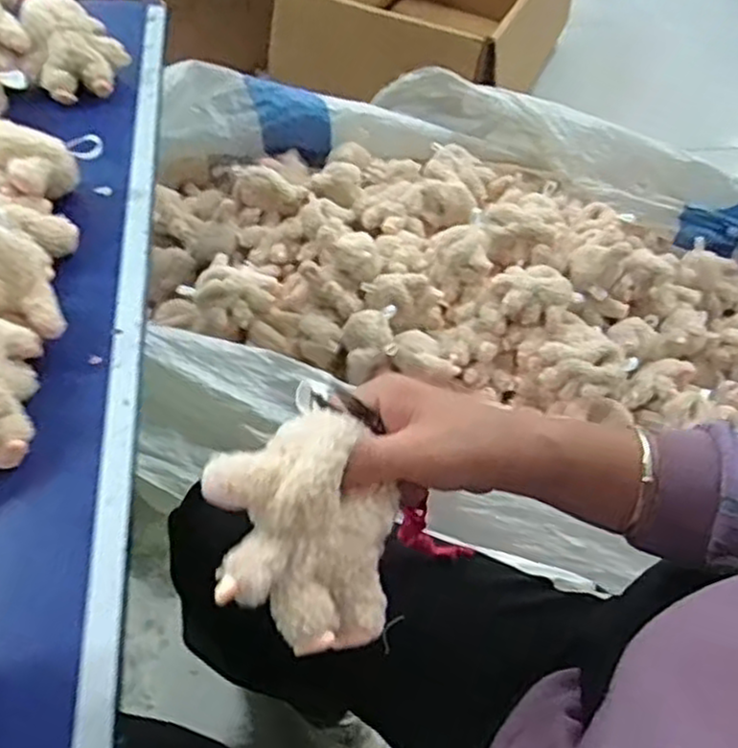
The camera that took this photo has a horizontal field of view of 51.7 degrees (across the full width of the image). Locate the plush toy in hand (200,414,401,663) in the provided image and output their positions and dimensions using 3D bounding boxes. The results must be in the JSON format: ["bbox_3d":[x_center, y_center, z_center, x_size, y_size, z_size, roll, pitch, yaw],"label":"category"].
[{"bbox_3d":[-0.033,0.073,0.395,0.092,0.066,0.113,8,51,2],"label":"plush toy in hand"}]

